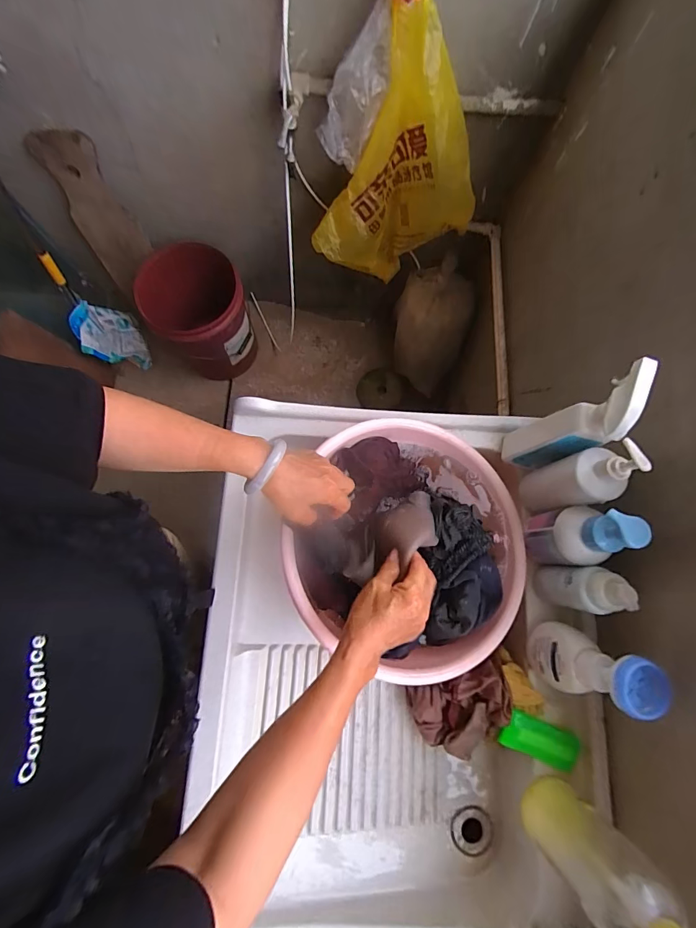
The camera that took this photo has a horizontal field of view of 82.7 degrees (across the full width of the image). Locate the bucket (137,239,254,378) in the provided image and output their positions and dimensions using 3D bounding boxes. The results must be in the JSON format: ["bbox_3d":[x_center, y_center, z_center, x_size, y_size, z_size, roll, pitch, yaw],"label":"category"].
[{"bbox_3d":[-0.464,-0.458,1.326,0.279,0.425,0.269,0,76,-1],"label":"bucket"}]

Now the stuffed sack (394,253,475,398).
[{"bbox_3d":[0.274,-0.441,1.351,0.217,0.454,0.166,4,55,0],"label":"stuffed sack"}]

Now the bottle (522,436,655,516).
[{"bbox_3d":[0.305,0.023,0.536,0.053,0.202,0.066,-8,76,-3],"label":"bottle"}]

